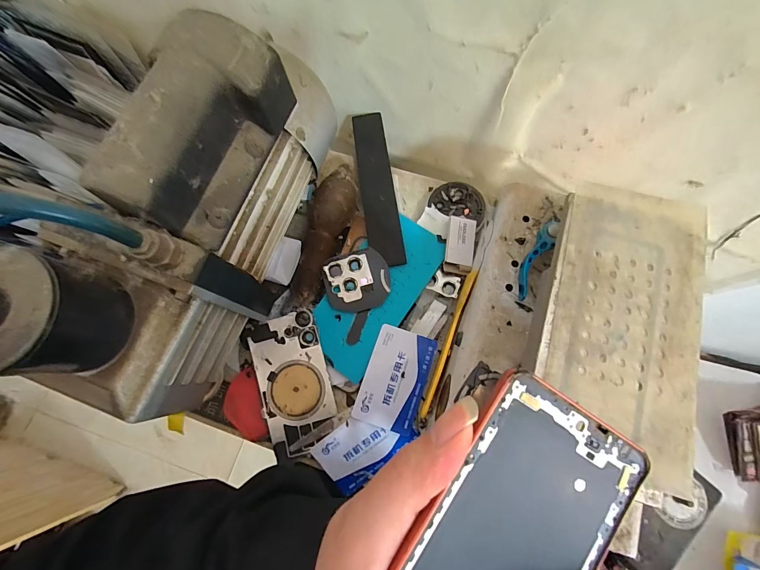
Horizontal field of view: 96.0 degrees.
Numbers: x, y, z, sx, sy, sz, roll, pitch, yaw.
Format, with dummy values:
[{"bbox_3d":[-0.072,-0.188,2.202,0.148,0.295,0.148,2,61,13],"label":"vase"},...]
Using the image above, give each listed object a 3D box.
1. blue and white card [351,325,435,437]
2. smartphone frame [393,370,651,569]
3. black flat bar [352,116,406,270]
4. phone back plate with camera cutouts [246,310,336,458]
[{"bbox_3d":[0.014,0.082,0.303,0.053,0.004,0.084,18,77,5],"label":"blue and white card"},{"bbox_3d":[0.039,0.119,0.130,0.075,0.004,0.162,34,84,-9],"label":"smartphone frame"},{"bbox_3d":[-0.003,-0.107,0.357,0.035,0.010,0.185,-7,71,-2],"label":"black flat bar"},{"bbox_3d":[-0.079,0.089,0.312,0.061,0.004,0.120,-15,83,-1],"label":"phone back plate with camera cutouts"}]

